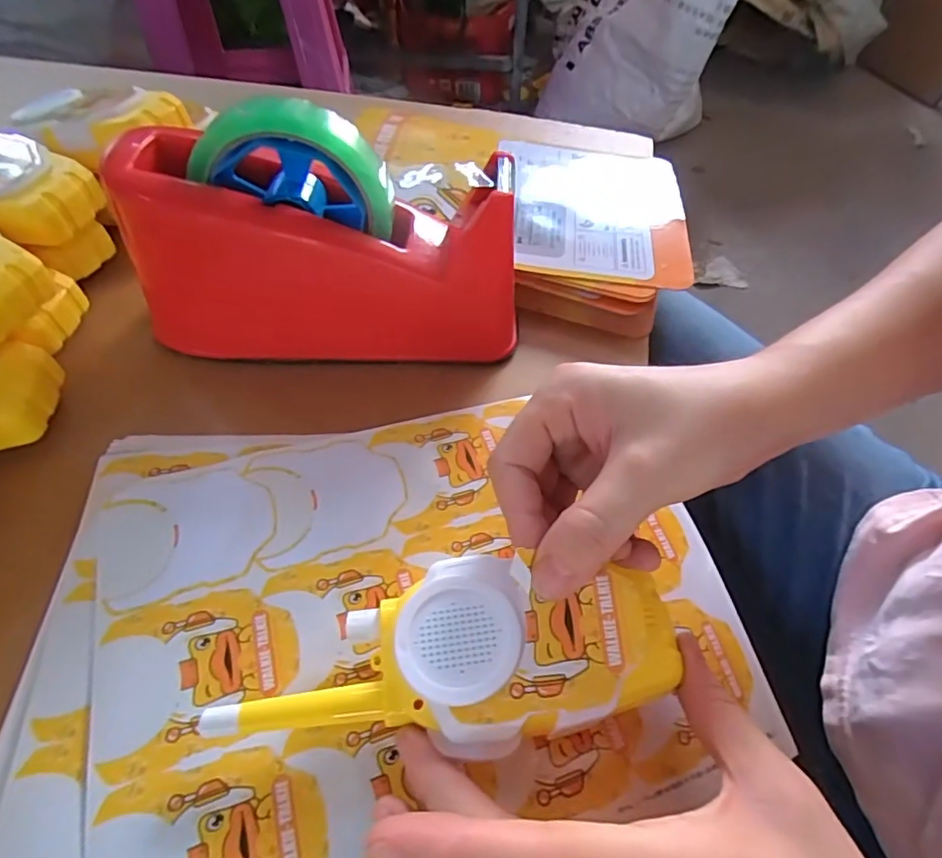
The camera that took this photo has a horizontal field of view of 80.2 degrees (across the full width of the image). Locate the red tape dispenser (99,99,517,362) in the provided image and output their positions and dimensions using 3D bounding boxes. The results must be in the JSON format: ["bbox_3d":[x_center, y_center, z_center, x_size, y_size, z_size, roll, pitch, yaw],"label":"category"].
[{"bbox_3d":[-0.071,-0.094,0.284,0.194,0.106,0.078,4,55,2],"label":"red tape dispenser"}]

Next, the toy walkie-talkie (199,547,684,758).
[{"bbox_3d":[-0.006,0.080,0.202,0.159,0.027,0.063,-9,57,0],"label":"toy walkie-talkie"}]

